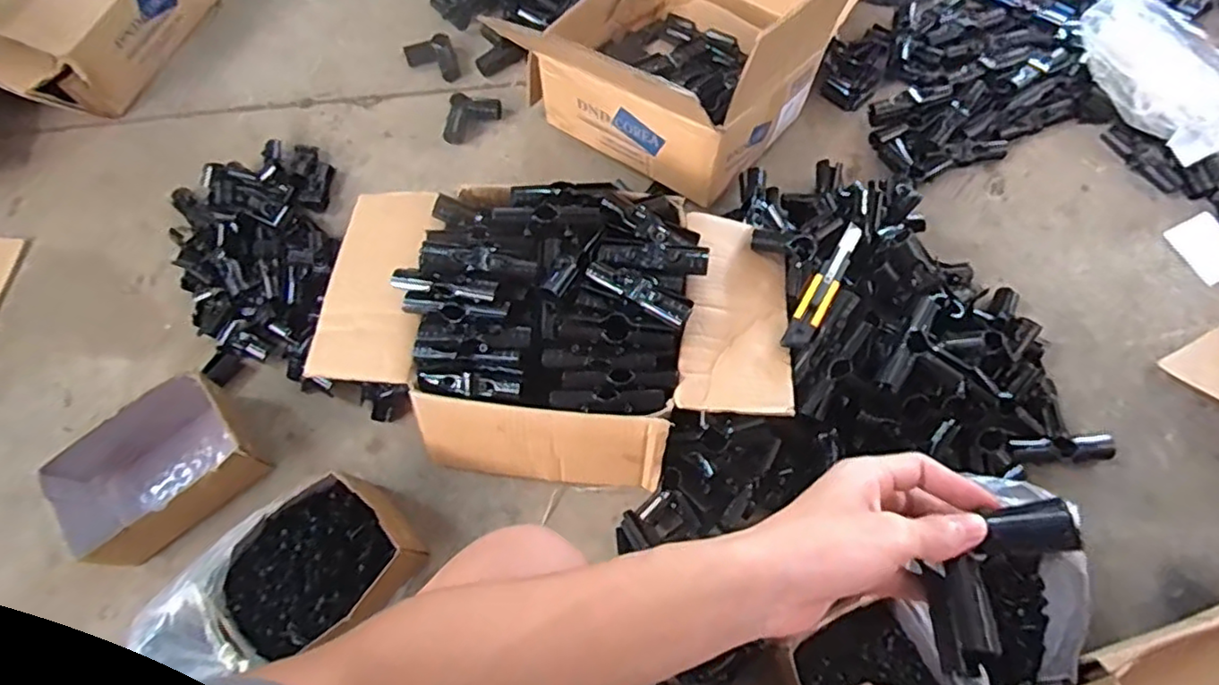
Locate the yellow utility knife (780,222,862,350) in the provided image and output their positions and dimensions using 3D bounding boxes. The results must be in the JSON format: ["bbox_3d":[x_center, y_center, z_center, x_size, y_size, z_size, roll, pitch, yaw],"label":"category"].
[{"bbox_3d":[0.267,-0.072,0.799,0.033,0.011,0.190,30,72,13],"label":"yellow utility knife"}]

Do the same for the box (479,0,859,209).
[{"bbox_3d":[0.140,-0.478,0.941,0.347,0.236,0.453,38,74,15],"label":"box"}]

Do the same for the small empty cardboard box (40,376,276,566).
[{"bbox_3d":[-0.560,0.161,0.804,0.214,0.091,0.150,-39,72,-13],"label":"small empty cardboard box"}]

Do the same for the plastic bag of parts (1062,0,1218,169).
[{"bbox_3d":[0.831,-0.404,0.974,0.287,0.094,0.128,41,75,16],"label":"plastic bag of parts"}]

